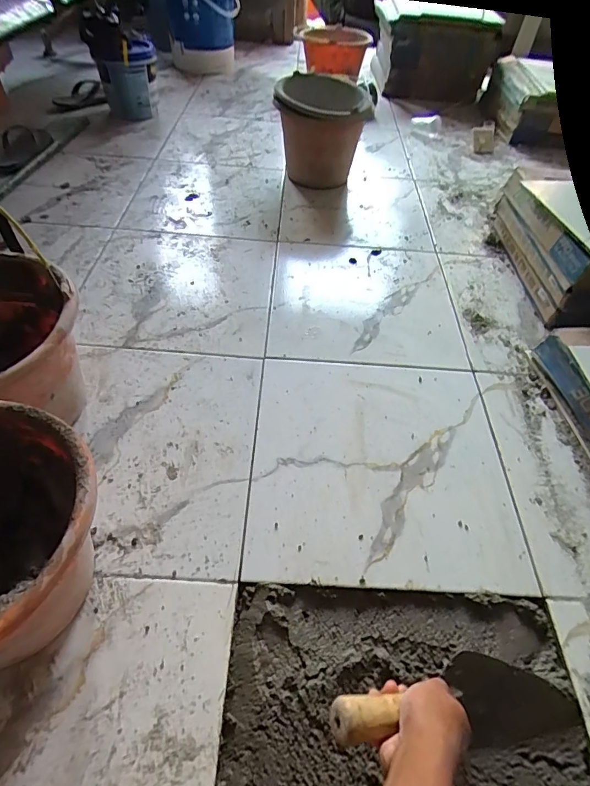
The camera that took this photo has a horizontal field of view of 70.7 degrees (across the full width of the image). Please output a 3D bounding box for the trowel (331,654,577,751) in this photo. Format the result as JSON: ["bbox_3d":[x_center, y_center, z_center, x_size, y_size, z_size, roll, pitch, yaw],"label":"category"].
[{"bbox_3d":[0.169,0.323,0.432,0.307,0.057,0.081,17,48,-27],"label":"trowel"}]

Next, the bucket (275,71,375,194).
[{"bbox_3d":[0.070,-0.666,1.091,0.213,0.248,0.207,3,53,-3],"label":"bucket"}]

